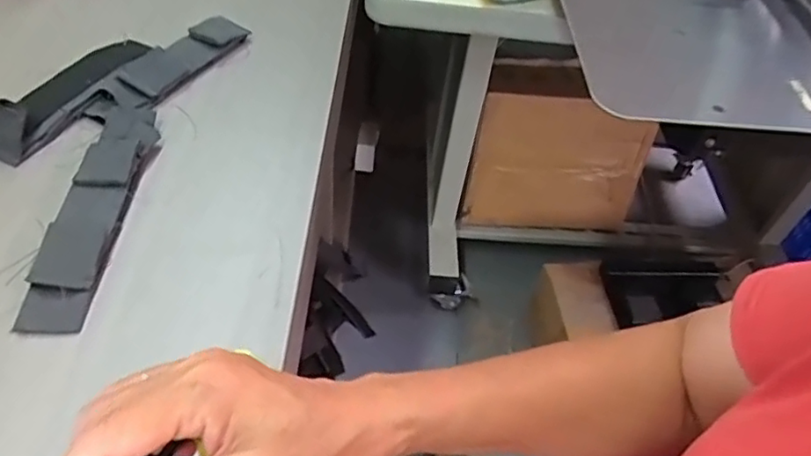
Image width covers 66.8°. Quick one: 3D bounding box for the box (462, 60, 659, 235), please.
[{"bbox_3d":[0.317,-0.165,1.278,0.348,0.319,0.165,7,48,-1],"label":"box"}]

